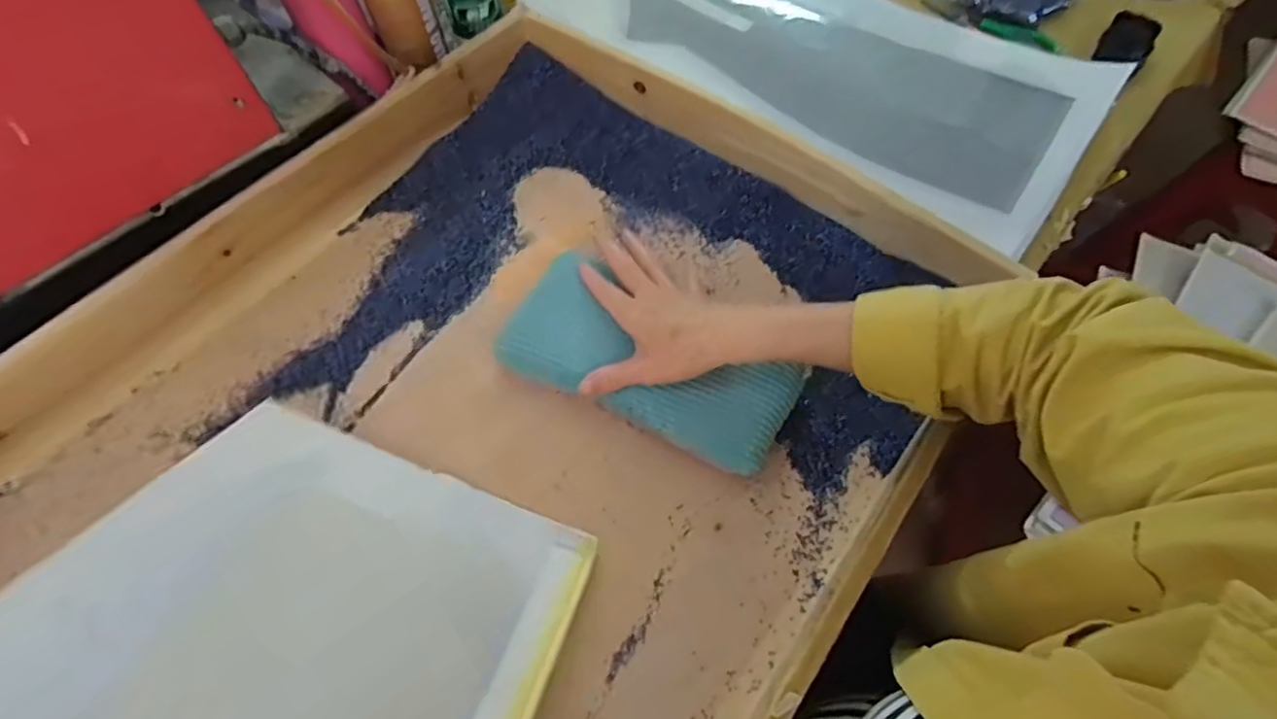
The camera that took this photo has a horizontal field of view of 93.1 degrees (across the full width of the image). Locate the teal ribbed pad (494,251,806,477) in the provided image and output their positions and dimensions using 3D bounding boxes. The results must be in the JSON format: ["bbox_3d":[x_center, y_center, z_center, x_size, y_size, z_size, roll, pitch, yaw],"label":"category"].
[{"bbox_3d":[0.007,0.001,0.510,0.241,0.044,0.110,31,71,17],"label":"teal ribbed pad"}]

